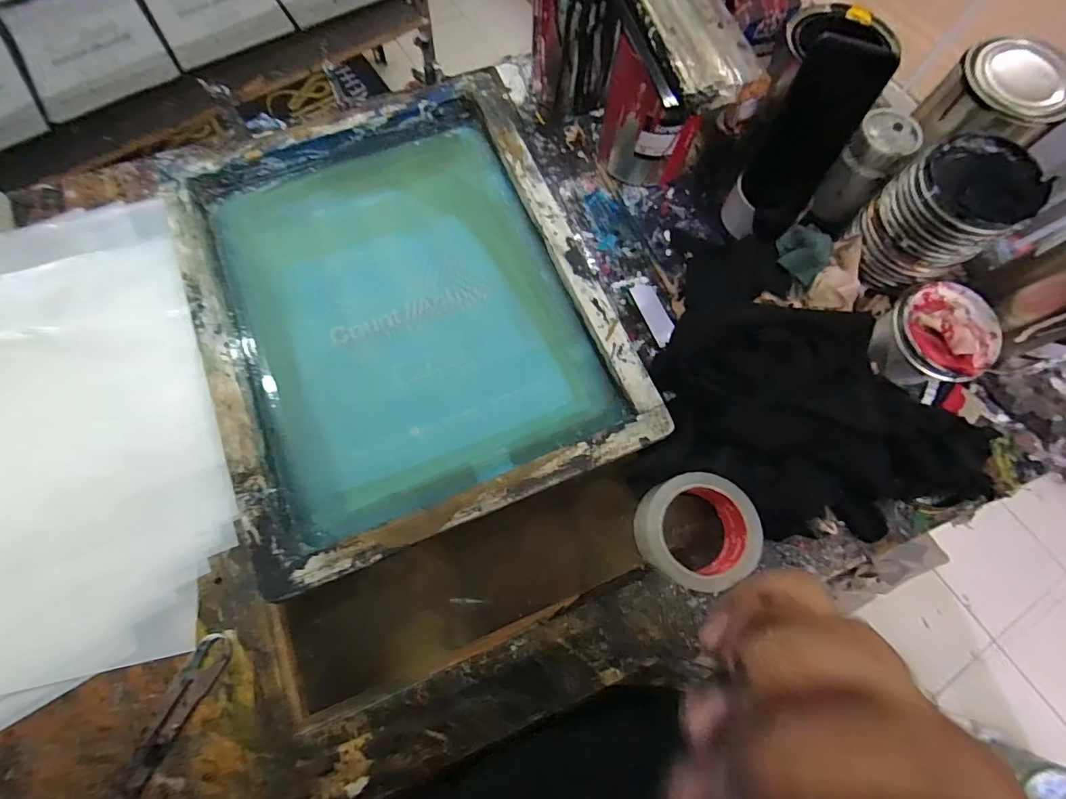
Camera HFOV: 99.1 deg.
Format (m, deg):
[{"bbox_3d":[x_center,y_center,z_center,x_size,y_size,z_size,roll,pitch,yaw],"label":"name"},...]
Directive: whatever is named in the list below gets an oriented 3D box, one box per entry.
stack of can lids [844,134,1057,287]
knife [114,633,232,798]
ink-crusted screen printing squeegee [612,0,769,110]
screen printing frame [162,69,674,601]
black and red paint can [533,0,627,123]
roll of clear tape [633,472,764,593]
[{"bbox_3d":[0.402,-0.184,0.447,0.102,0.112,0.101,-33,76,-11],"label":"stack of can lids"},{"bbox_3d":[-0.309,0.276,0.386,0.028,0.008,0.145,25,74,6],"label":"knife"},{"bbox_3d":[0.127,-0.369,0.429,0.084,0.028,0.242,-16,74,-6],"label":"ink-crusted screen printing squeegee"},{"bbox_3d":[-0.132,-0.111,0.498,0.420,0.033,0.493,-21,75,-8],"label":"screen printing frame"},{"bbox_3d":[0.047,-0.448,0.547,0.099,0.157,0.109,1,73,-1],"label":"black and red paint can"},{"bbox_3d":[0.147,0.122,0.424,0.106,0.055,0.096,-21,75,-8],"label":"roll of clear tape"}]

